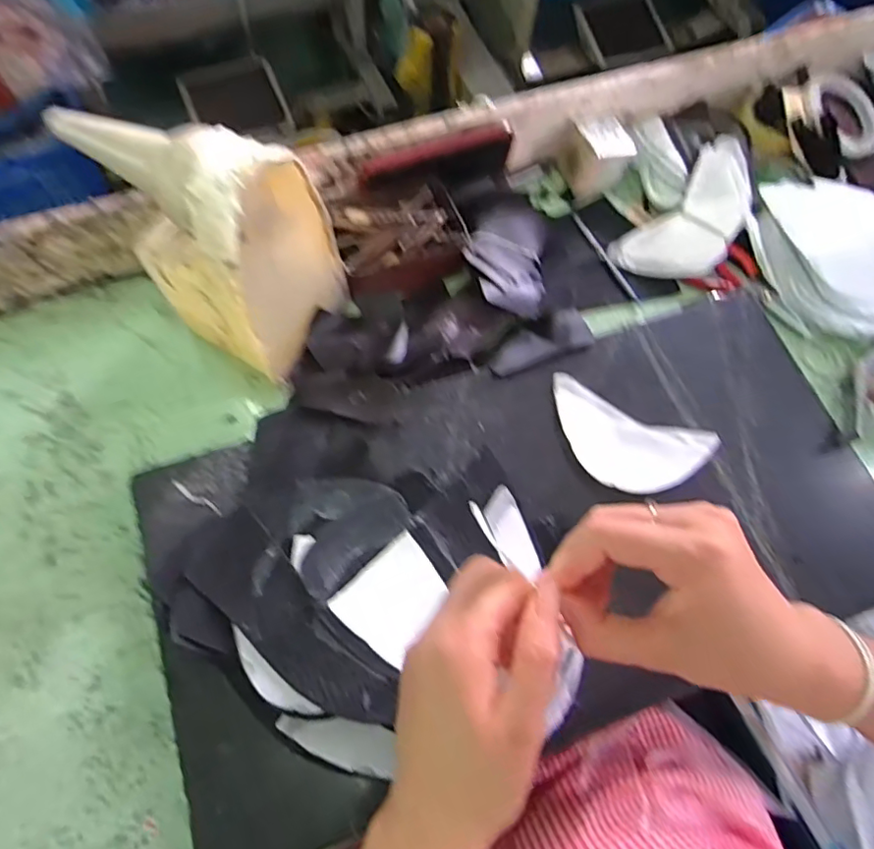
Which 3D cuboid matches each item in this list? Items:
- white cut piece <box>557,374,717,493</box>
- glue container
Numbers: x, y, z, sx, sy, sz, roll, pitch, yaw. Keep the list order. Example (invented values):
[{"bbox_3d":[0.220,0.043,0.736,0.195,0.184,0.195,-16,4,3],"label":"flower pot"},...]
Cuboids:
[{"bbox_3d":[0.163,0.017,0.488,0.143,0.005,0.078,22,69,5],"label":"white cut piece"},{"bbox_3d":[-0.173,-0.162,0.458,0.185,0.208,0.130,43,71,13],"label":"glue container"}]

